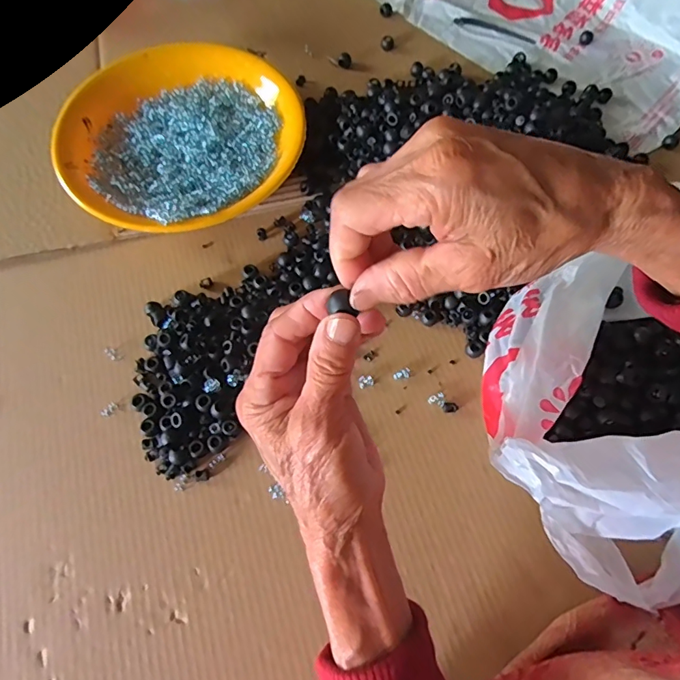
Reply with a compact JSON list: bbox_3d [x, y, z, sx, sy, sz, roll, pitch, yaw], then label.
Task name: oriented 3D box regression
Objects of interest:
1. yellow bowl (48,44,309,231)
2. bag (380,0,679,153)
[{"bbox_3d":[-0.160,-0.208,0.486,0.234,0.041,0.239,0,68,-1],"label":"yellow bowl"},{"bbox_3d":[0.242,-0.424,0.575,0.240,0.046,0.462,-41,74,-15],"label":"bag"}]

